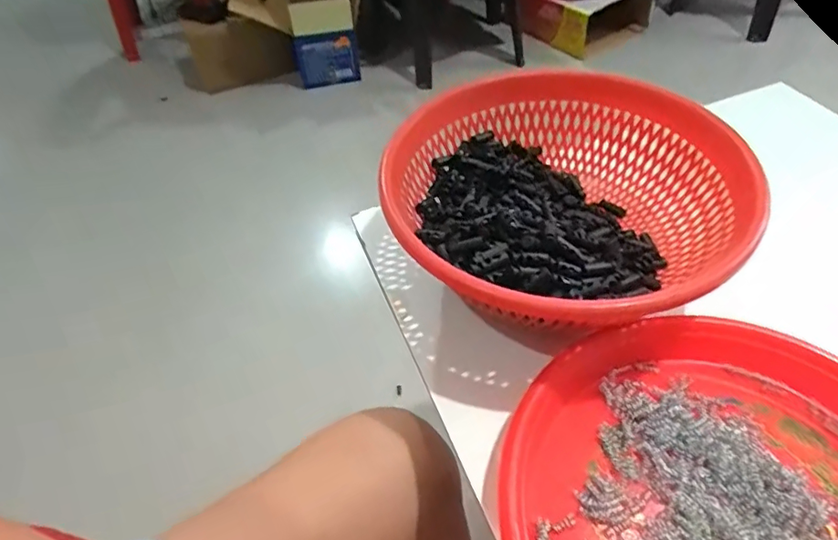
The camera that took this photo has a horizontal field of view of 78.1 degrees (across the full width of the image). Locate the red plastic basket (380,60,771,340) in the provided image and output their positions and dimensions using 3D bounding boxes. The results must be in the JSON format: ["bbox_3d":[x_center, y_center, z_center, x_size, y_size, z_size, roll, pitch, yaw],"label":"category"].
[{"bbox_3d":[0.103,-0.048,0.399,0.235,0.083,0.248,-3,48,3],"label":"red plastic basket"}]

